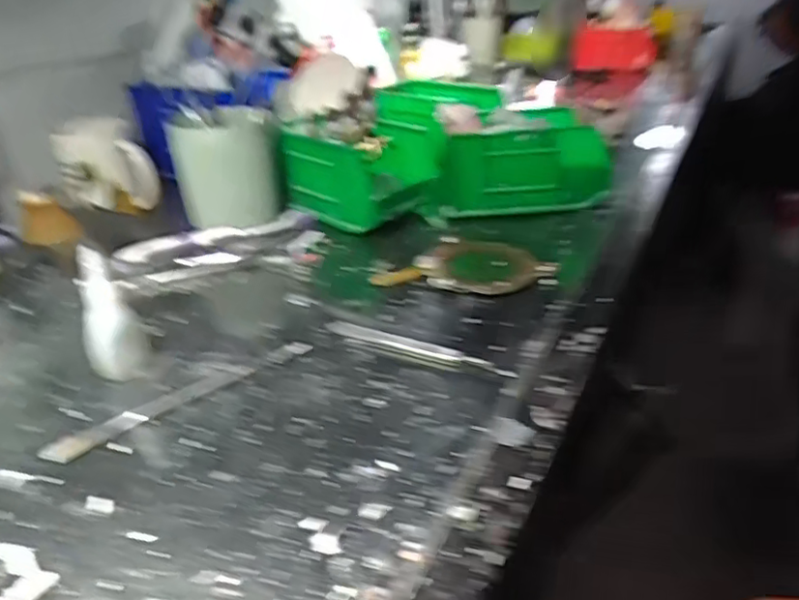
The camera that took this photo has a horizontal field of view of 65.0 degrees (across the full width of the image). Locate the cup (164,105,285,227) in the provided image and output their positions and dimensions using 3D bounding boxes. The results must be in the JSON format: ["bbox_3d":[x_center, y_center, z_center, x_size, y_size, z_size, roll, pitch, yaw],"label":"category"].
[{"bbox_3d":[-0.171,-0.130,0.639,0.101,0.106,0.088,-10,30,-12],"label":"cup"}]

